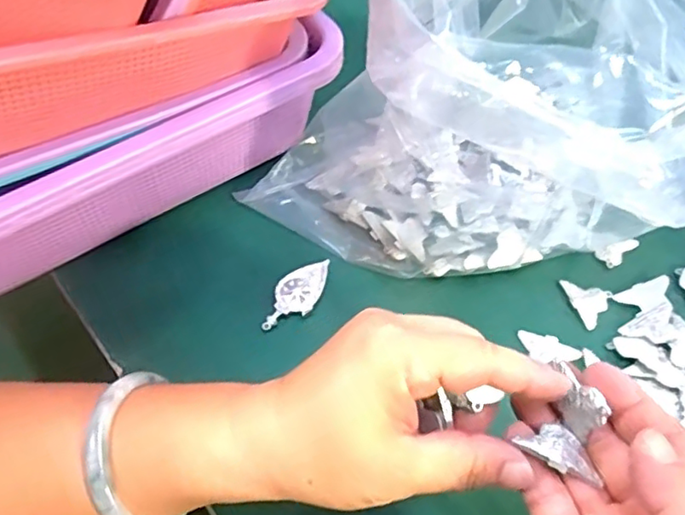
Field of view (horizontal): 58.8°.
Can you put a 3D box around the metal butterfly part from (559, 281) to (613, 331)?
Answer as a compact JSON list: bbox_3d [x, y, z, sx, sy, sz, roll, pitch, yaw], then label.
[{"bbox_3d":[0.154,0.025,0.375,0.027,0.004,0.034,-19,56,-10],"label":"metal butterfly part"}]

